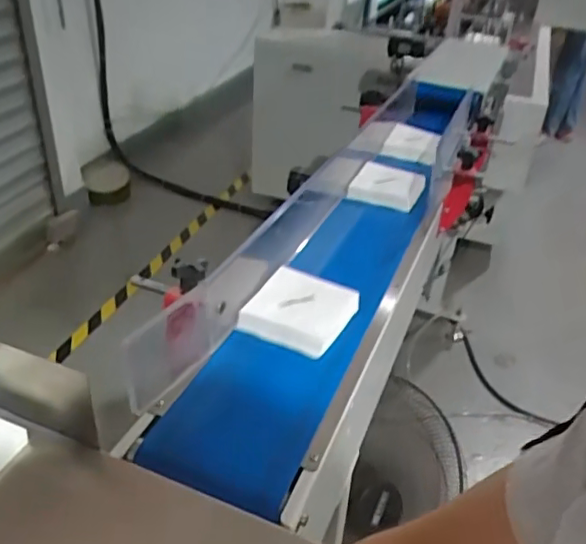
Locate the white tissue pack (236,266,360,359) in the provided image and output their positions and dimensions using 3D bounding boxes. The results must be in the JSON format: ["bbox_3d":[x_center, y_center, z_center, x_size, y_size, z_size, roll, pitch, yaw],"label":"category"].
[{"bbox_3d":[0.011,0.047,0.770,0.118,0.033,0.132,19,36,21],"label":"white tissue pack"}]

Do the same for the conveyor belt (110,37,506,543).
[{"bbox_3d":[0.161,-0.131,1.054,0.248,0.133,1.284,16,35,17],"label":"conveyor belt"}]

